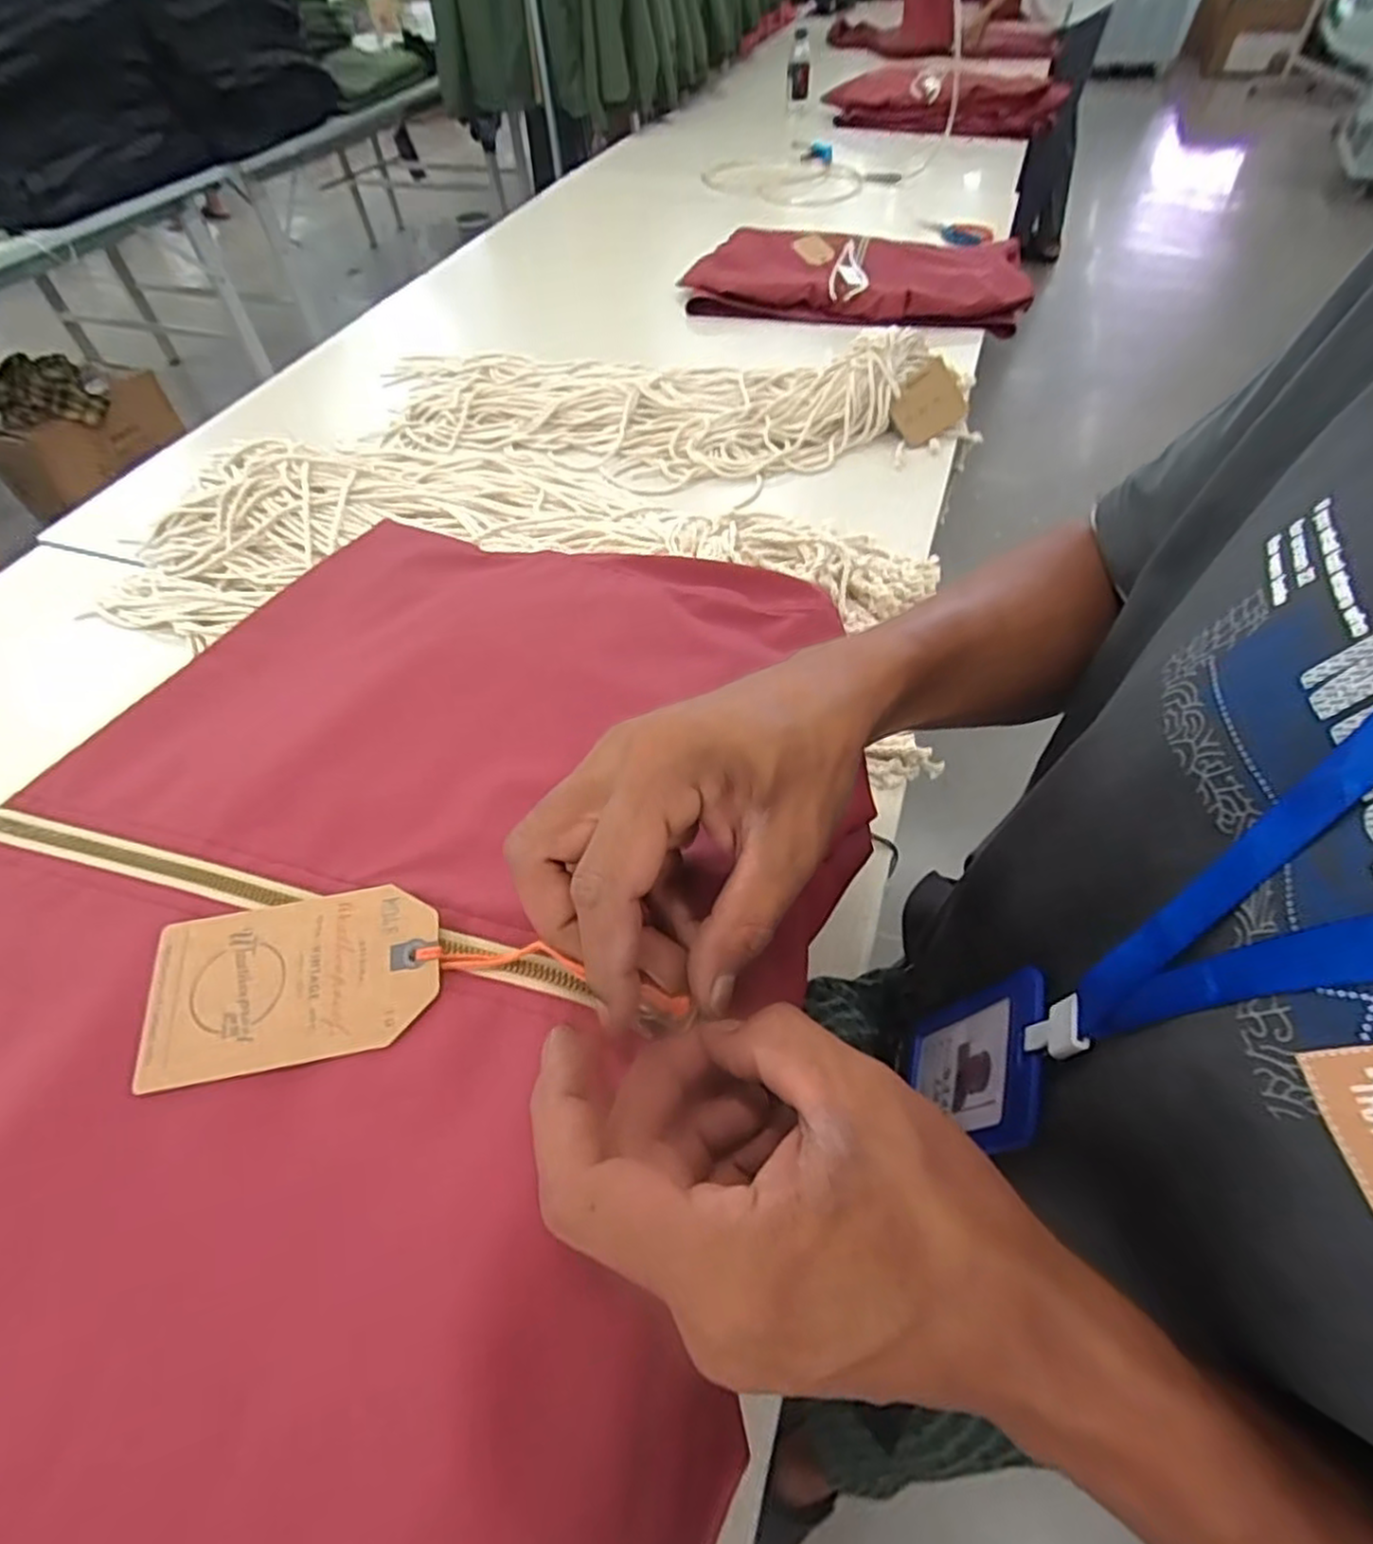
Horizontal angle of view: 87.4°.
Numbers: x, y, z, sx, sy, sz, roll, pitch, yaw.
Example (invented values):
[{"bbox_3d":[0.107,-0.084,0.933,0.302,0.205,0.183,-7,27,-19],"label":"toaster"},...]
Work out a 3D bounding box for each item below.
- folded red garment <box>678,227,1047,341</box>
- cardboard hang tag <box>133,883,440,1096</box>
[{"bbox_3d":[0.328,-0.973,1.417,0.641,0.067,0.350,7,53,8],"label":"folded red garment"},{"bbox_3d":[-0.139,0.073,0.255,0.099,0.004,0.058,-10,61,-4],"label":"cardboard hang tag"}]

